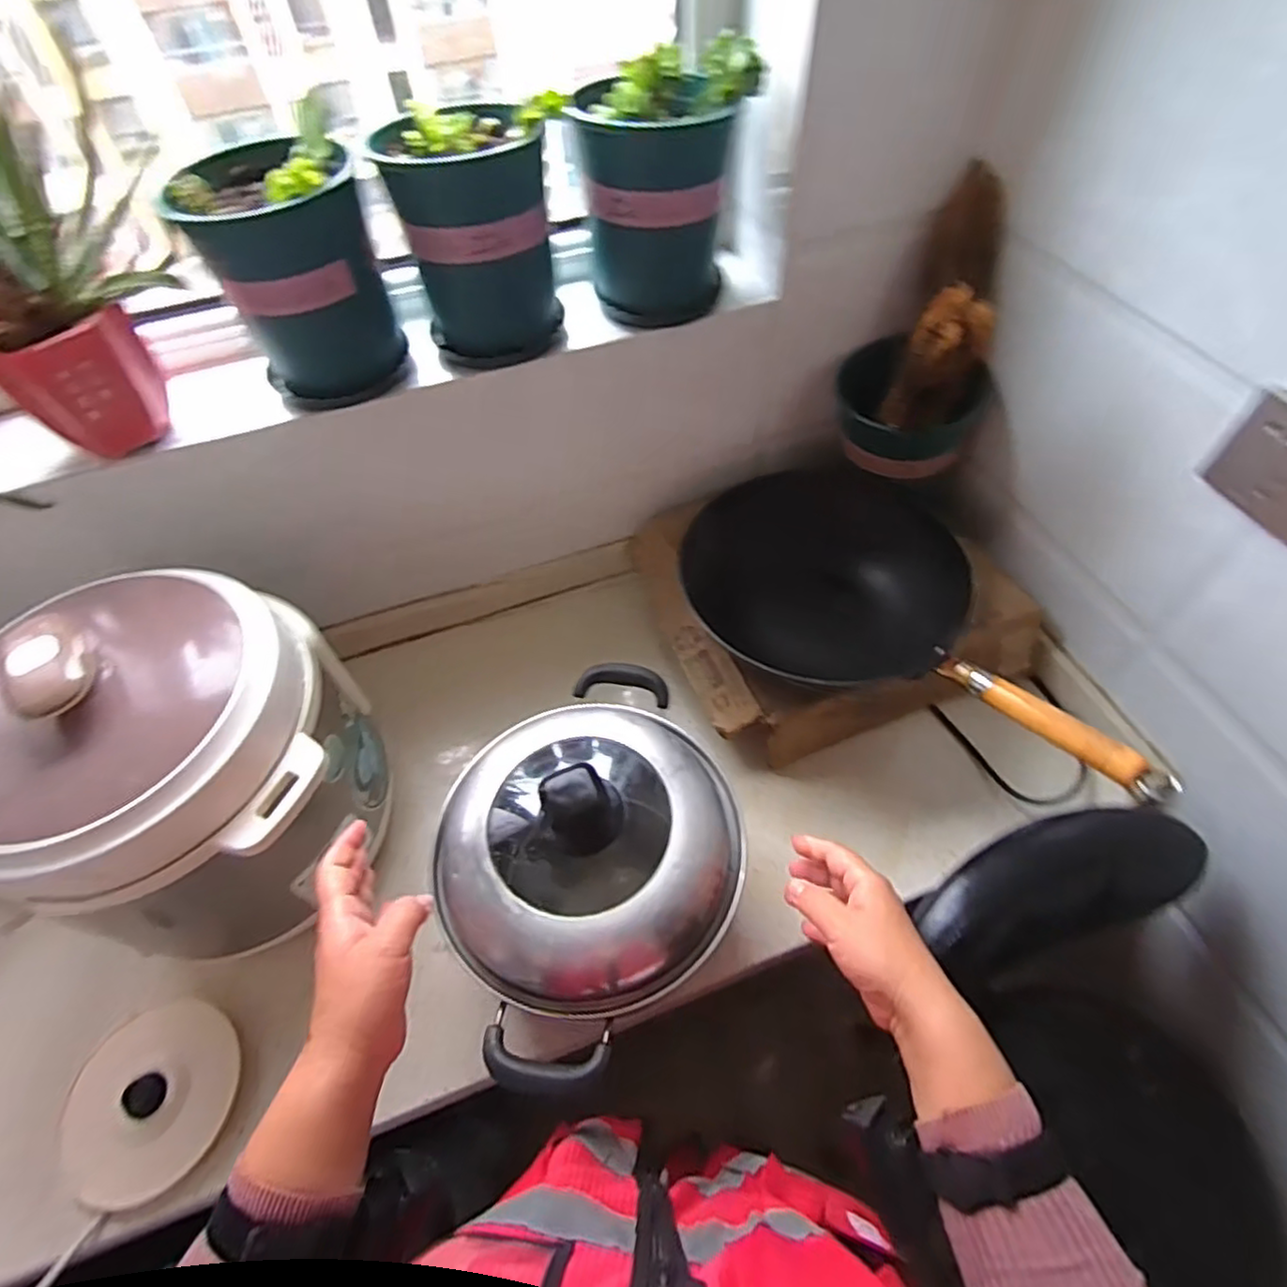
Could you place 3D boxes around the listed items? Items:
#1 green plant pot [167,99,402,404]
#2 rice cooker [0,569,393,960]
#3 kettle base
[{"bbox_3d":[-0.326,-0.353,0.631,0.150,0.201,0.138,-23,56,-13],"label":"green plant pot"},{"bbox_3d":[-0.431,0.107,0.630,0.298,0.313,0.301,-16,54,-9],"label":"rice cooker"},{"bbox_3d":[-0.456,0.419,0.625,0.146,0.047,0.158,-15,54,-8],"label":"kettle base"}]

